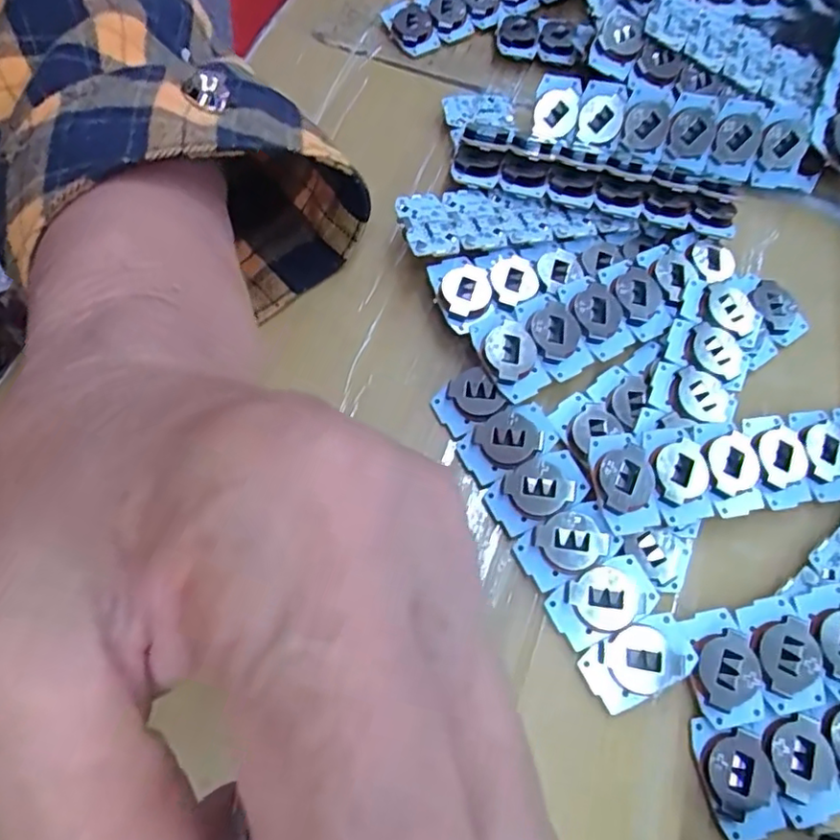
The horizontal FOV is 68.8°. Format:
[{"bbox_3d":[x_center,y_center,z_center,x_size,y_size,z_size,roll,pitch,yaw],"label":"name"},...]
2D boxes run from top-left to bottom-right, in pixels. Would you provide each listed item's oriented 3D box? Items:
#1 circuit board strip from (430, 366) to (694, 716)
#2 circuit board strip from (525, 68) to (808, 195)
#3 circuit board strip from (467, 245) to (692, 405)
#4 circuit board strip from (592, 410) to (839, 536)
[{"bbox_3d":[0.040,0.030,0.183,0.029,0.006,0.104,-25,69,-13],"label":"circuit board strip"},{"bbox_3d":[0.104,-0.116,0.247,0.114,0.010,0.031,9,104,2],"label":"circuit board strip"},{"bbox_3d":[0.059,-0.035,0.209,0.087,0.005,0.028,-25,82,-18],"label":"circuit board strip"},{"bbox_3d":[0.104,0.014,0.192,0.105,0.005,0.028,-6,79,-13],"label":"circuit board strip"}]

